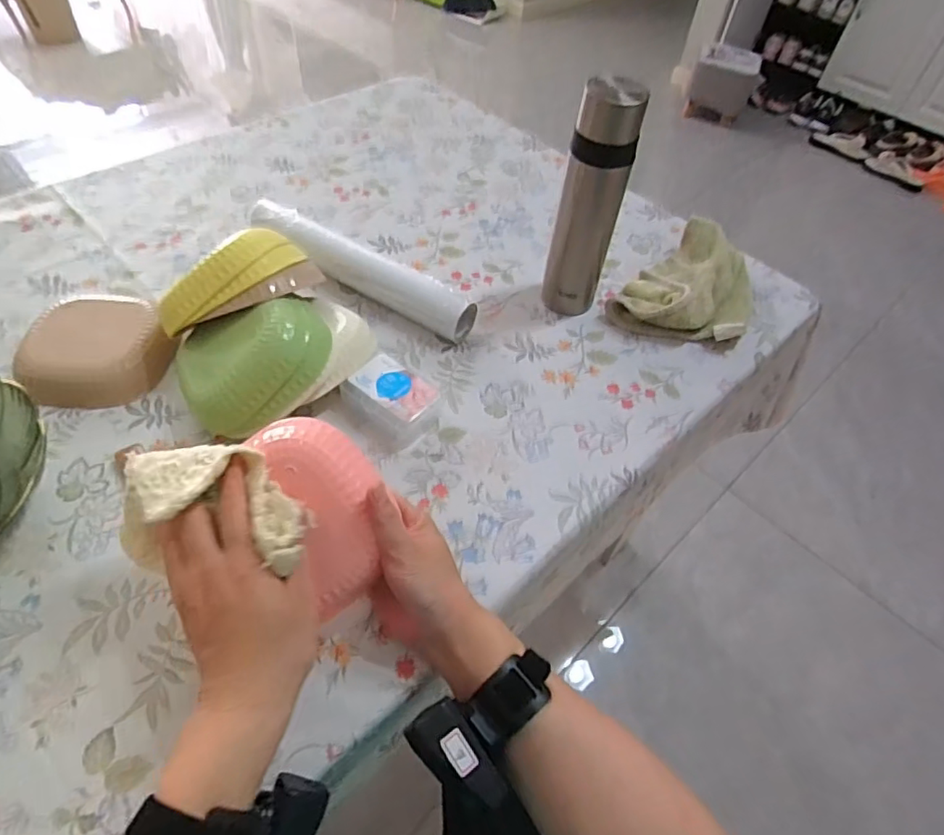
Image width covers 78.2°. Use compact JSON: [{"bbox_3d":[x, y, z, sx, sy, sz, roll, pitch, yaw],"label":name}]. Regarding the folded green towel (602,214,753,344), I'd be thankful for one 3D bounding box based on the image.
[{"bbox_3d":[0.267,-0.157,0.695,0.142,0.045,0.201,29,54,18],"label":"folded green towel"}]

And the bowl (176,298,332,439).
[{"bbox_3d":[-0.204,-0.060,0.529,0.136,0.054,0.131,-42,64,4],"label":"bowl"}]

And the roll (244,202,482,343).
[{"bbox_3d":[-0.132,-0.170,0.661,0.296,0.054,0.044,28,54,18],"label":"roll"}]

